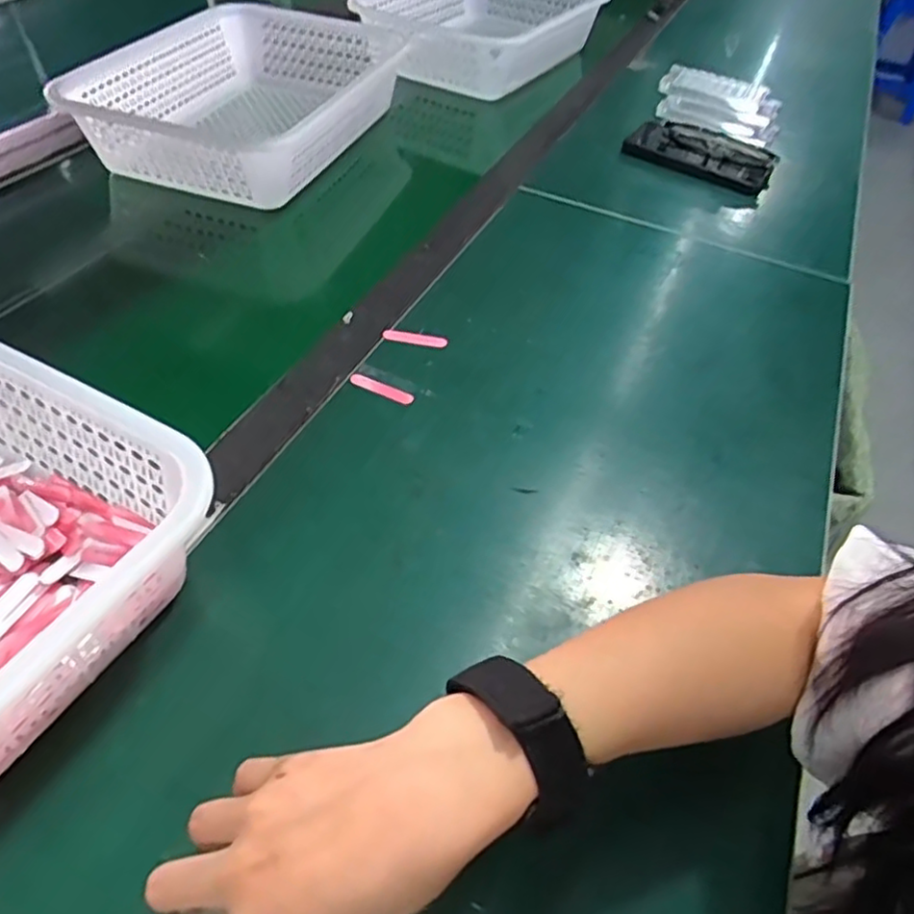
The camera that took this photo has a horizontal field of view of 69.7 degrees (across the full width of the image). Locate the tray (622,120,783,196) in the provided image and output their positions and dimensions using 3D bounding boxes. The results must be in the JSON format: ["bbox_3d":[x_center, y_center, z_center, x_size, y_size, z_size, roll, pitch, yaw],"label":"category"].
[{"bbox_3d":[0.271,-0.339,0.736,0.160,0.041,0.058,34,55,23],"label":"tray"}]

